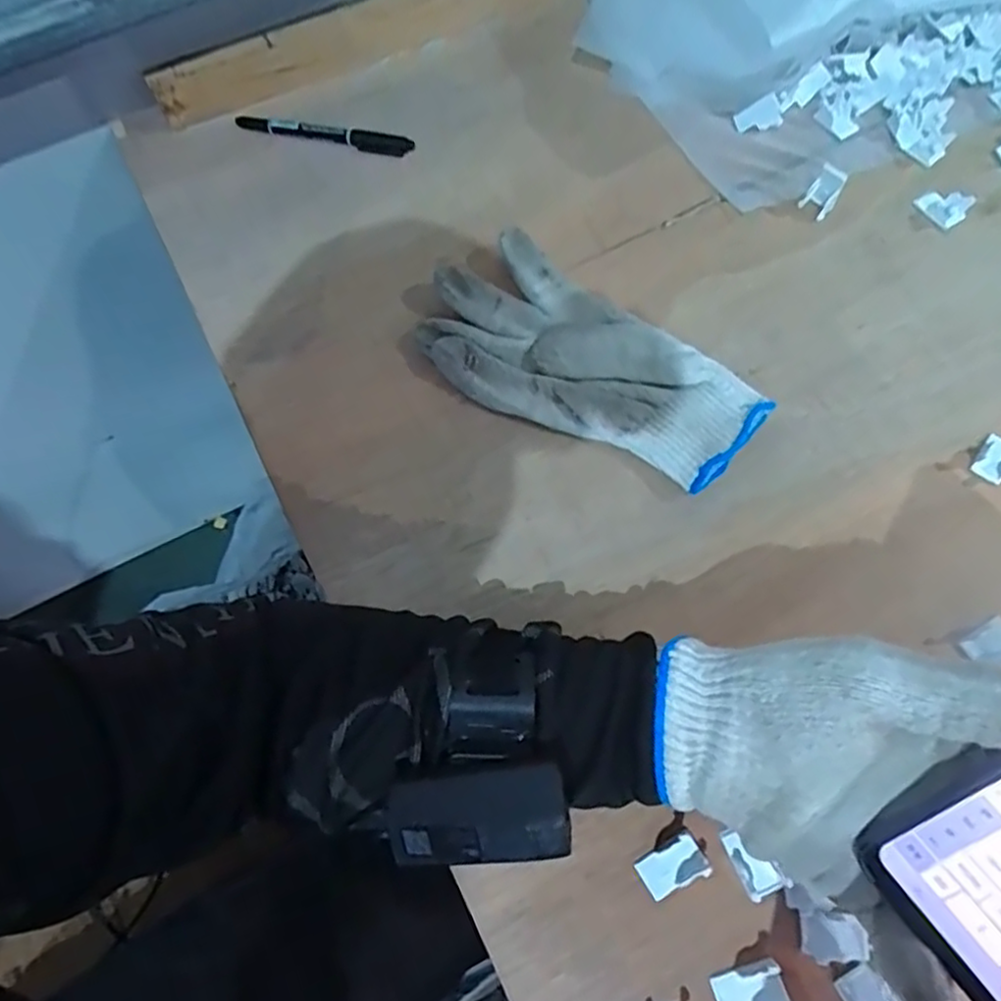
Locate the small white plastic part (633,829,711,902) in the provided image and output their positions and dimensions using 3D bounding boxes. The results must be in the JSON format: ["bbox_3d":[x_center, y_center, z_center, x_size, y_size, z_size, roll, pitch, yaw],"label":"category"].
[{"bbox_3d":[0.080,0.170,0.310,0.031,0.014,0.019,-28,69,-9],"label":"small white plastic part"}]

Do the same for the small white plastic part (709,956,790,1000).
[{"bbox_3d":[0.109,0.215,0.289,0.029,0.015,0.019,-14,68,-4],"label":"small white plastic part"}]

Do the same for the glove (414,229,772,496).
[{"bbox_3d":[0.049,-0.081,0.410,0.205,0.017,0.108,37,74,15],"label":"glove"}]

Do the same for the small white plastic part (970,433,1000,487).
[{"bbox_3d":[0.286,-0.023,0.383,0.024,0.004,0.029,32,72,14],"label":"small white plastic part"}]

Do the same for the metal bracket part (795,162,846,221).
[{"bbox_3d":[0.219,-0.210,0.452,0.021,0.029,0.017,35,73,15],"label":"metal bracket part"}]

